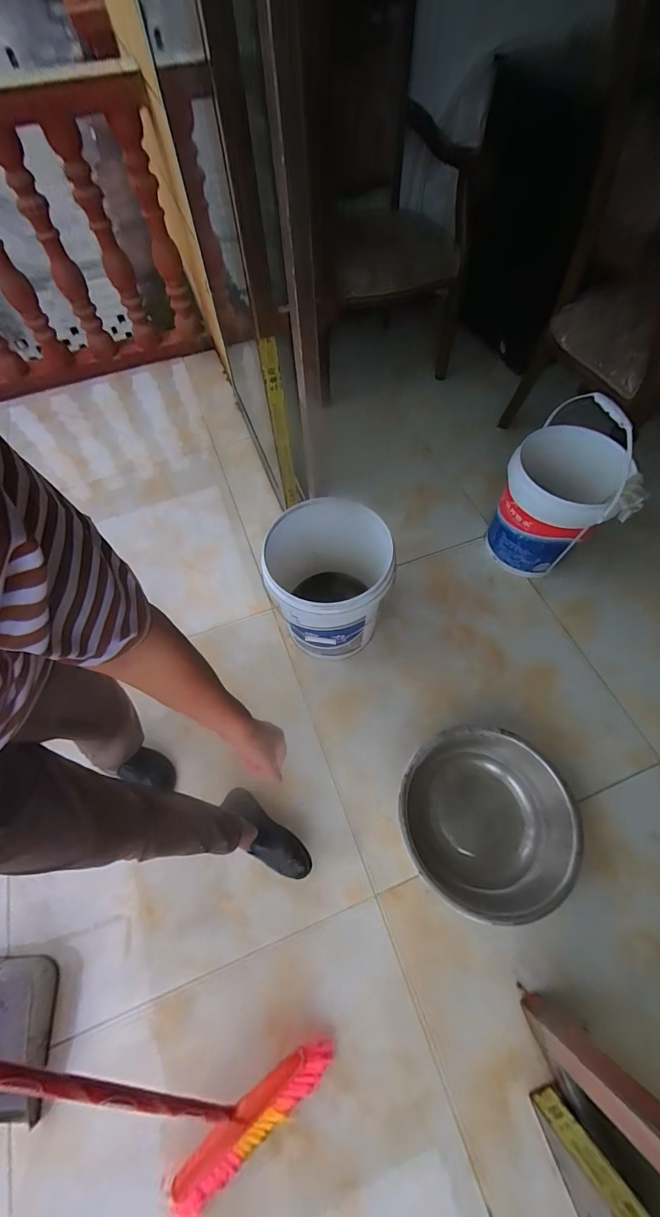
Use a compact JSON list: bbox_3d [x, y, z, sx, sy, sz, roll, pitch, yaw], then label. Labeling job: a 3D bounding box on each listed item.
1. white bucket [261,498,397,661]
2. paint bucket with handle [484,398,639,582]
[{"bbox_3d":[-0.012,-0.065,1.108,0.302,0.384,0.328,-1,61,2],"label":"white bucket"},{"bbox_3d":[0.653,-0.347,1.190,0.270,0.492,0.282,-1,61,2],"label":"paint bucket with handle"}]

